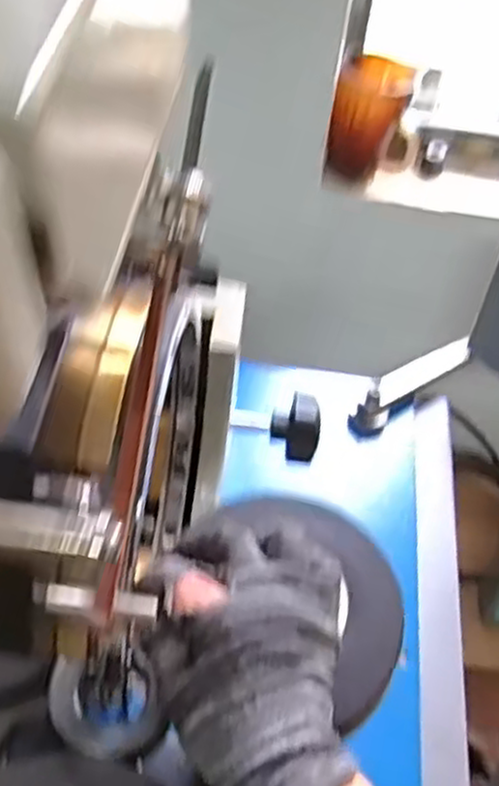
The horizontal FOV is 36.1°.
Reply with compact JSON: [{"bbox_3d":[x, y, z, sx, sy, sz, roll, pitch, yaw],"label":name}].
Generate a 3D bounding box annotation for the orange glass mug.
[{"bbox_3d":[0.135,-0.281,0.816,0.092,0.122,0.075,16,46,8],"label":"orange glass mug"}]

